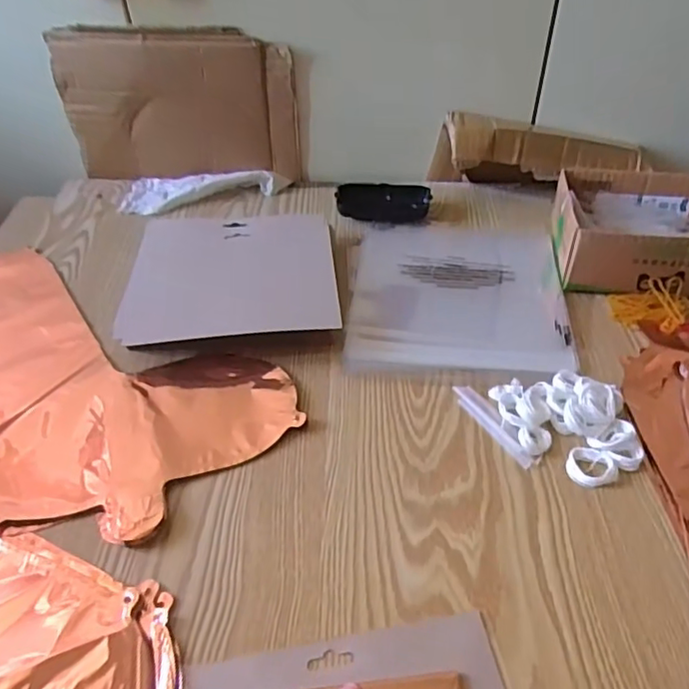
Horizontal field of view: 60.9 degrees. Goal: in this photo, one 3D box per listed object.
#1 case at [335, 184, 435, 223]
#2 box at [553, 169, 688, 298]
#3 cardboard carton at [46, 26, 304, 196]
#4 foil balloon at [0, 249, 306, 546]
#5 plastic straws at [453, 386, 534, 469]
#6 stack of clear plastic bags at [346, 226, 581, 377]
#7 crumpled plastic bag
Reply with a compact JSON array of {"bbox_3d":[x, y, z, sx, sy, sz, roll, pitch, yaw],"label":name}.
[{"bbox_3d":[0.046,-0.168,0.692,0.107,0.028,0.046,3,44,6],"label":"case"},{"bbox_3d":[0.318,-0.120,0.609,0.186,0.063,0.150,5,44,7],"label":"box"},{"bbox_3d":[-0.197,-0.278,0.703,0.275,0.176,0.032,3,44,6],"label":"cardboard carton"},{"bbox_3d":[-0.267,0.027,0.520,0.426,0.012,0.220,23,49,24],"label":"foil balloon"},{"bbox_3d":[0.120,0.063,0.473,0.019,0.006,0.089,-24,48,-21],"label":"plastic straws"},{"bbox_3d":[0.114,-0.056,0.596,0.208,0.010,0.229,2,44,5],"label":"stack of clear plastic bags"},{"bbox_3d":[-0.185,-0.203,0.739,0.185,0.025,0.079,-10,44,-7],"label":"crumpled plastic bag"}]

